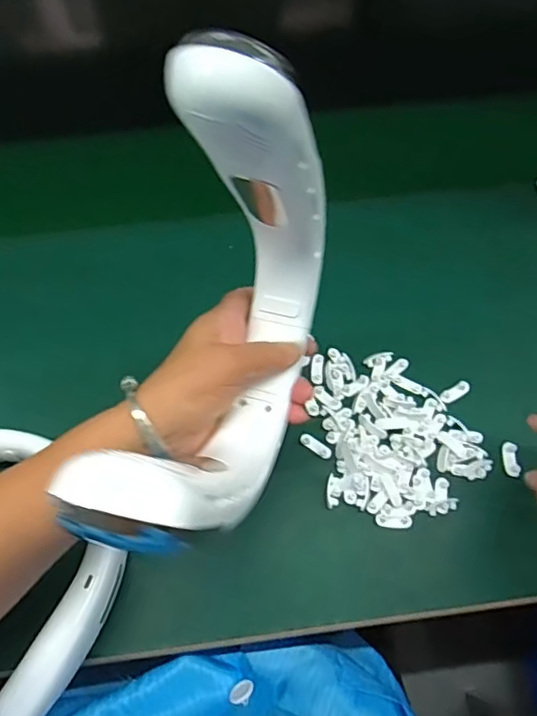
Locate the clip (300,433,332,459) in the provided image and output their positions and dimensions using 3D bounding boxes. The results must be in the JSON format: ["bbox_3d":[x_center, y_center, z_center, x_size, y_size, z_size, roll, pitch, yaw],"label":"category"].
[{"bbox_3d":[0.039,0.073,0.466,0.029,0.004,0.011,34,71,14],"label":"clip"}]

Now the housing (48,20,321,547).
[{"bbox_3d":[-0.017,-0.005,0.265,0.062,0.203,0.192,10,67,5],"label":"housing"}]

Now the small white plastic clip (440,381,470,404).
[{"bbox_3d":[0.162,0.030,0.484,0.028,0.006,0.011,-29,69,-12],"label":"small white plastic clip"}]

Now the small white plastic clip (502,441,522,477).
[{"bbox_3d":[0.200,0.084,0.461,0.012,0.004,0.029,-2,66,-1],"label":"small white plastic clip"}]

